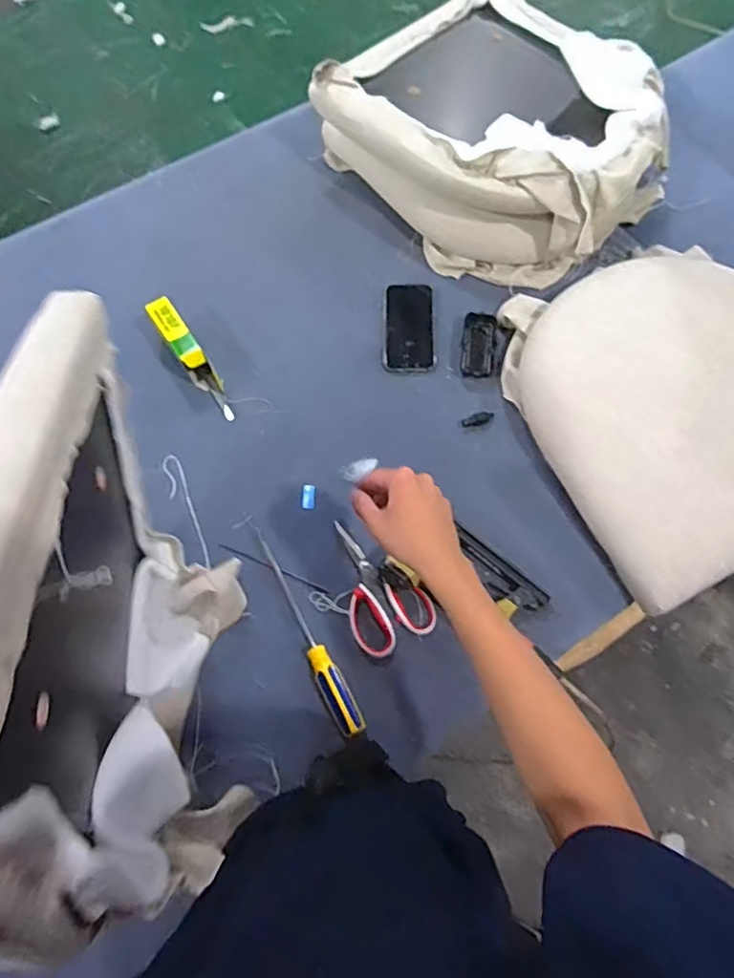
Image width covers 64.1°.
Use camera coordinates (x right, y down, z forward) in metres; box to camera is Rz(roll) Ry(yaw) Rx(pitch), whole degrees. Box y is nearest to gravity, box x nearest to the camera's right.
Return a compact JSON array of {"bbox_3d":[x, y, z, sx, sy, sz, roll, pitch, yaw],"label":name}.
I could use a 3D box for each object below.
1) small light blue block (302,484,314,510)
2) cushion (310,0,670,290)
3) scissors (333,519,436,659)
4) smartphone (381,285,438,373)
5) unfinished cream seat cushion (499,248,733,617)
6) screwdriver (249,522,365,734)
[{"bbox_3d":[-0.082,0.011,0.825,0.017,0.008,0.037,1,69,1],"label":"small light blue block"},{"bbox_3d":[0.226,-0.605,0.986,0.506,0.182,0.472,40,74,14],"label":"cushion"},{"bbox_3d":[0.007,0.124,0.775,0.105,0.009,0.182,-27,71,-10],"label":"scissors"},{"bbox_3d":[0.065,-0.256,0.926,0.081,0.010,0.168,-1,69,0],"label":"smartphone"},{"bbox_3d":[0.438,-0.135,0.811,0.390,0.096,0.472,-22,70,-8],"label":"unfinished cream seat cushion"},{"bbox_3d":[-0.083,0.172,0.749,0.031,0.025,0.295,-26,71,-10],"label":"screwdriver"}]

